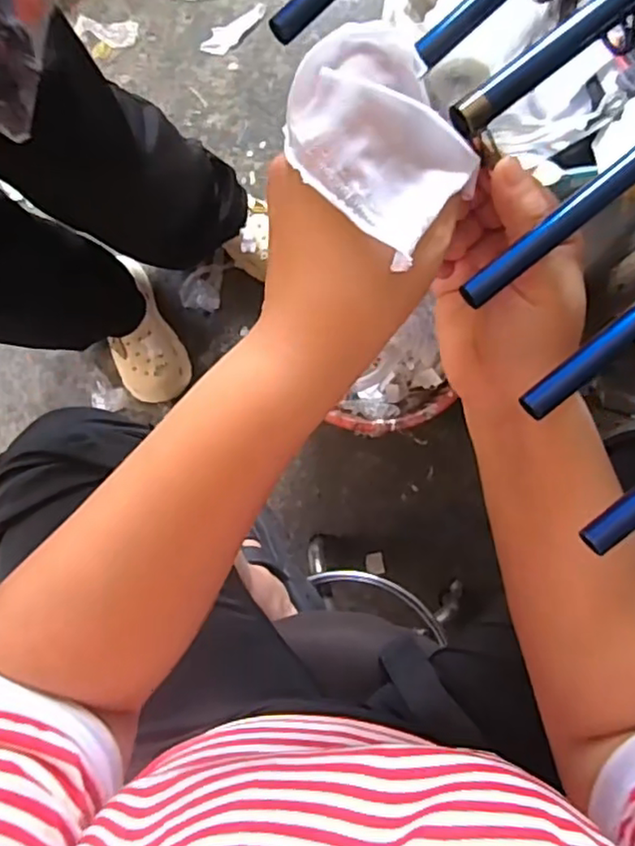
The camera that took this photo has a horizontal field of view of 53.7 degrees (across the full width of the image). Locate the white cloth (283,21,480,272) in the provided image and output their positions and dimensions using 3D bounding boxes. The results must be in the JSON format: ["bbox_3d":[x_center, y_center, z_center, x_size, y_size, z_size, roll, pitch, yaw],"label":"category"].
[{"bbox_3d":[0.023,-0.106,0.238,0.073,0.040,0.063,39,89,8],"label":"white cloth"}]

